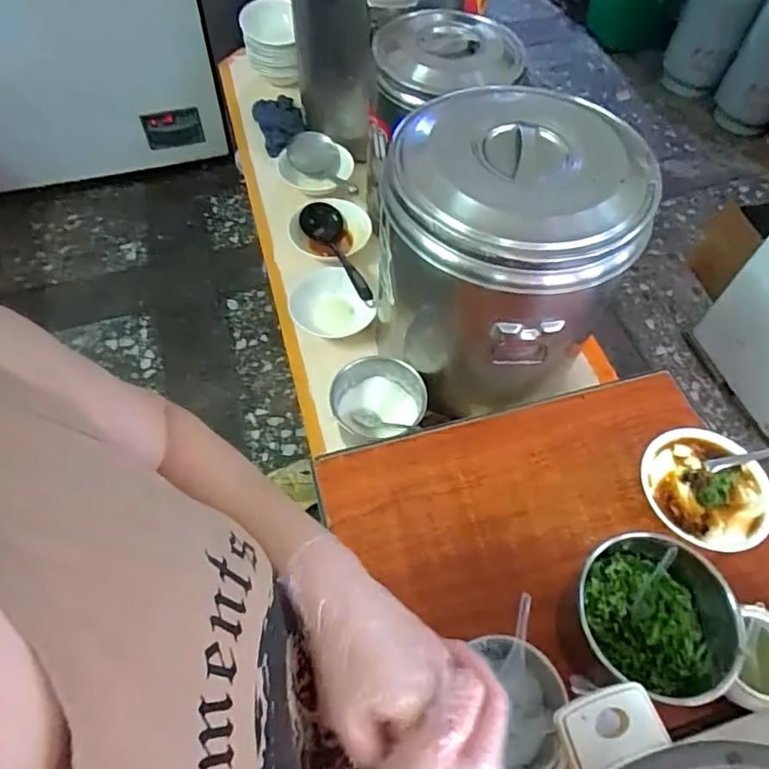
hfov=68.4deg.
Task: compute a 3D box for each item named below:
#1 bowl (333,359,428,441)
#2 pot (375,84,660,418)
[{"bbox_3d":[-0.010,0.034,0.961,0.153,0.089,0.140,1,58,-1],"label":"bowl"},{"bbox_3d":[0.176,-0.190,0.923,0.351,0.420,0.327,1,58,-1],"label":"pot"}]

